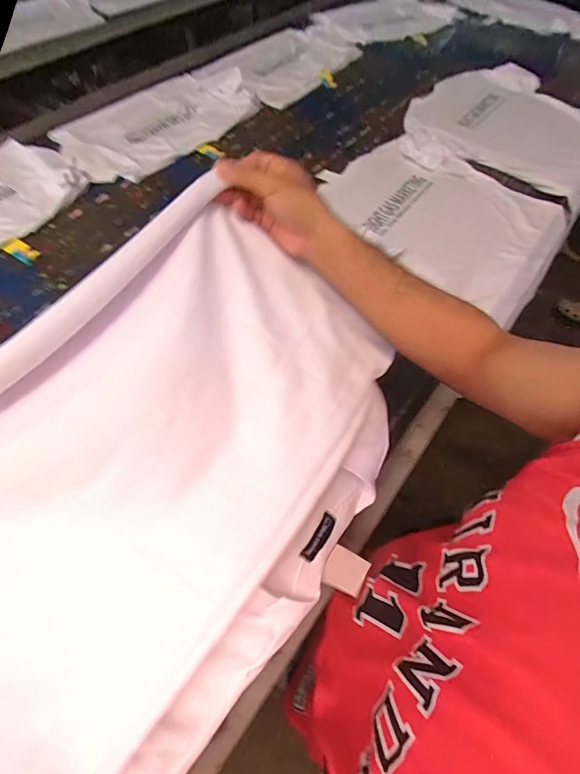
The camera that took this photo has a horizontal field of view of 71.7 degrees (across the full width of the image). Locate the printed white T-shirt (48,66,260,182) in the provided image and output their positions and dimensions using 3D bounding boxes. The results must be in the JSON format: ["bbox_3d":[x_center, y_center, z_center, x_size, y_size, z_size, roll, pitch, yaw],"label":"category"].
[{"bbox_3d":[-0.372,-0.736,1.089,0.340,0.079,0.516,40,66,22],"label":"printed white T-shirt"}]

